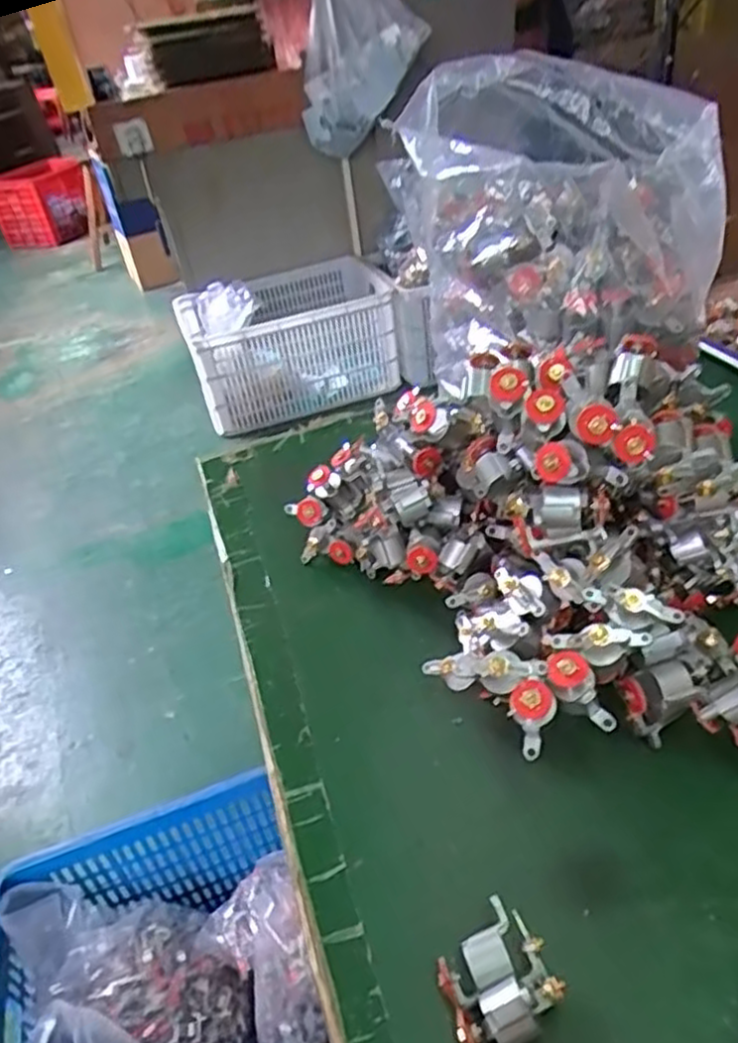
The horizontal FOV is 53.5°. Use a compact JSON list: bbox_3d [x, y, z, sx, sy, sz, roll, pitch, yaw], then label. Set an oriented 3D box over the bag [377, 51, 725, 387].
[{"bbox_3d":[0.101,-0.139,0.393,0.133,0.170,0.176,-22,38,-16],"label":"bag"}]

